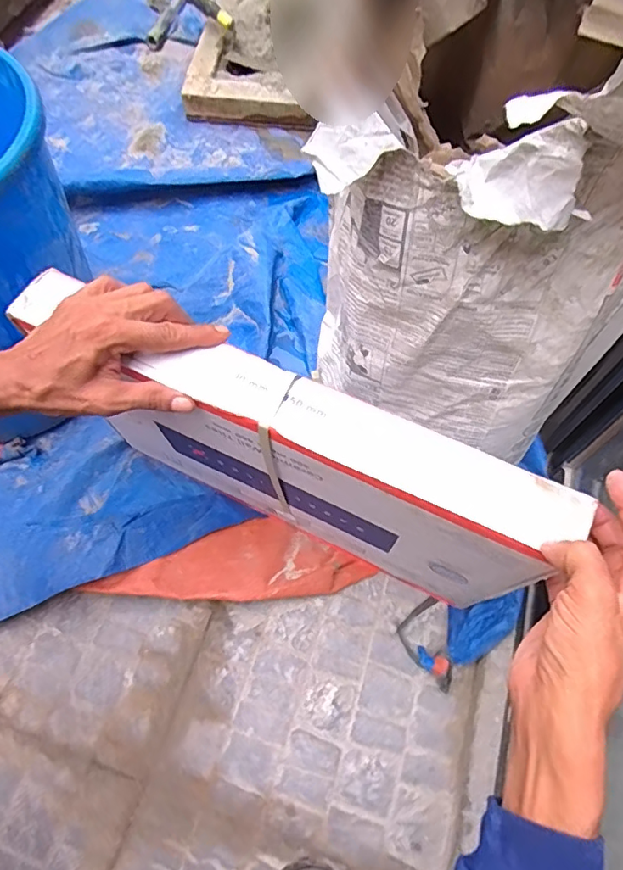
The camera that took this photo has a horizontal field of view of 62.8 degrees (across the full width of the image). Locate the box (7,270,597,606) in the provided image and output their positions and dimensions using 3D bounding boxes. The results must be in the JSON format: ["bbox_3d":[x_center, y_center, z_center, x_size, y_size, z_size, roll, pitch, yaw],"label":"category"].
[{"bbox_3d":[-0.025,0.024,0.484,0.449,0.258,0.057,25,70,10],"label":"box"}]

